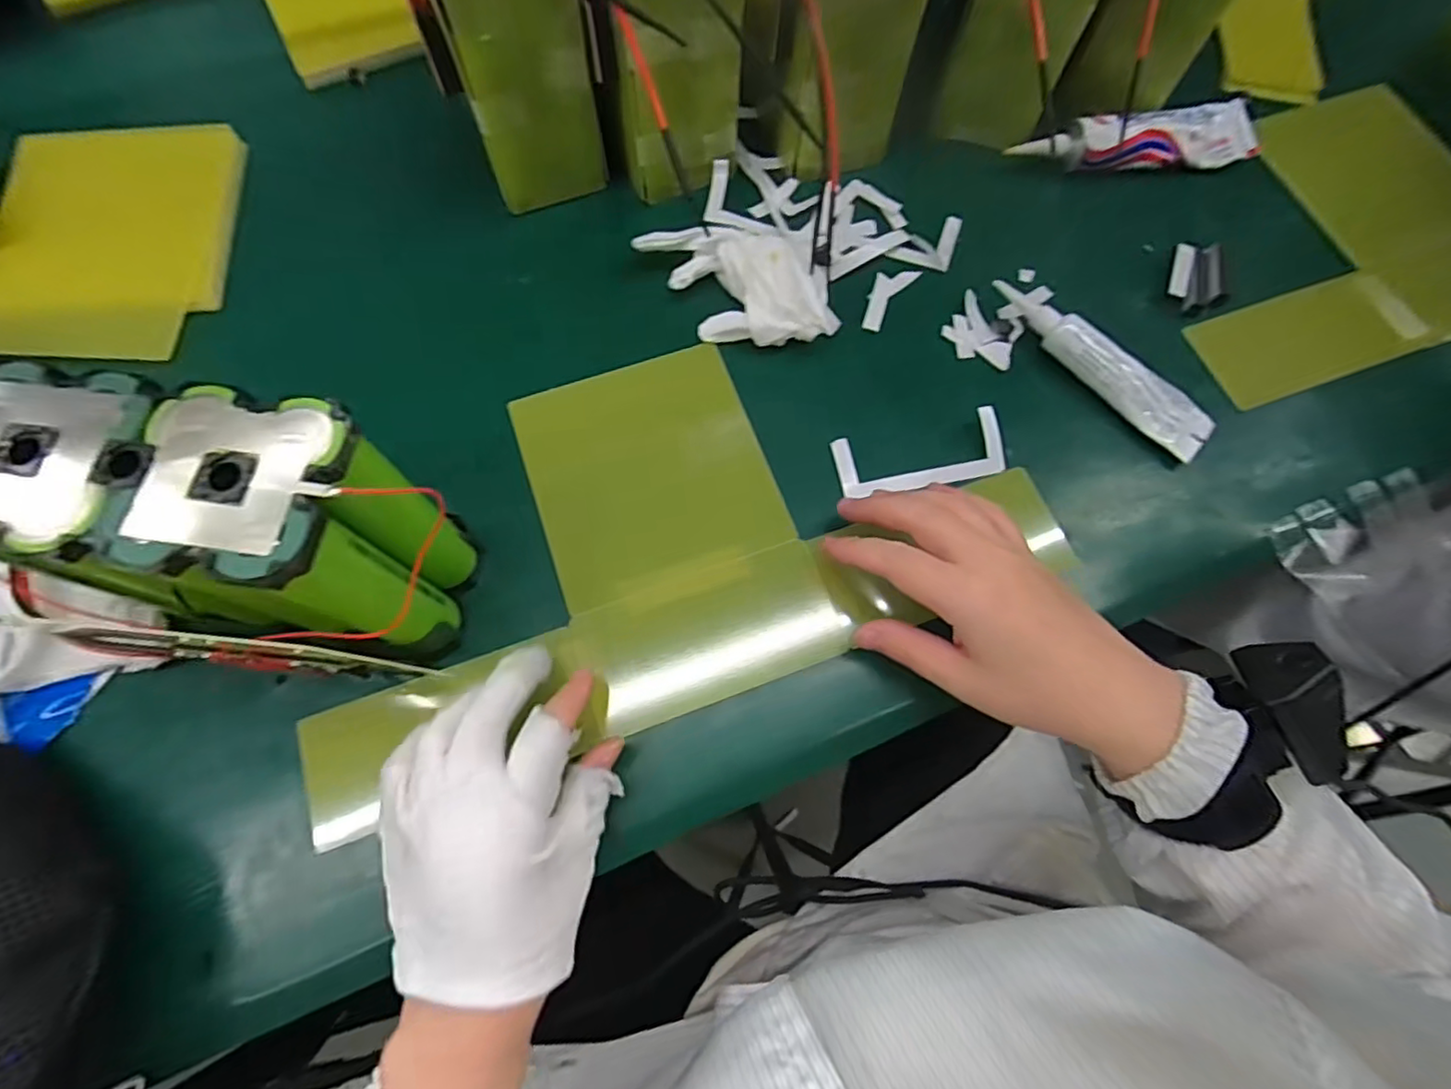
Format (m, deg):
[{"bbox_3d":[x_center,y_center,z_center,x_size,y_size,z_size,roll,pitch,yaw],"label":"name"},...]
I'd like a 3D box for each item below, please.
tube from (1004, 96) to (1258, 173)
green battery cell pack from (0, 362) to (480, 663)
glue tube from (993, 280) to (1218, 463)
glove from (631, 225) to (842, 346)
[{"bbox_3d":[0.281,-0.278,0.434,0.167,0.033,0.044,-8,72,-4],"label":"tube"},{"bbox_3d":[-0.183,-0.002,0.262,0.106,0.125,0.070,7,71,1],"label":"green battery cell pack"},{"bbox_3d":[0.226,-0.109,0.381,0.148,0.023,0.031,41,75,11],"label":"glue tube"},{"bbox_3d":[0.007,-0.161,0.385,0.130,0.037,0.066,20,72,5],"label":"glove"}]

